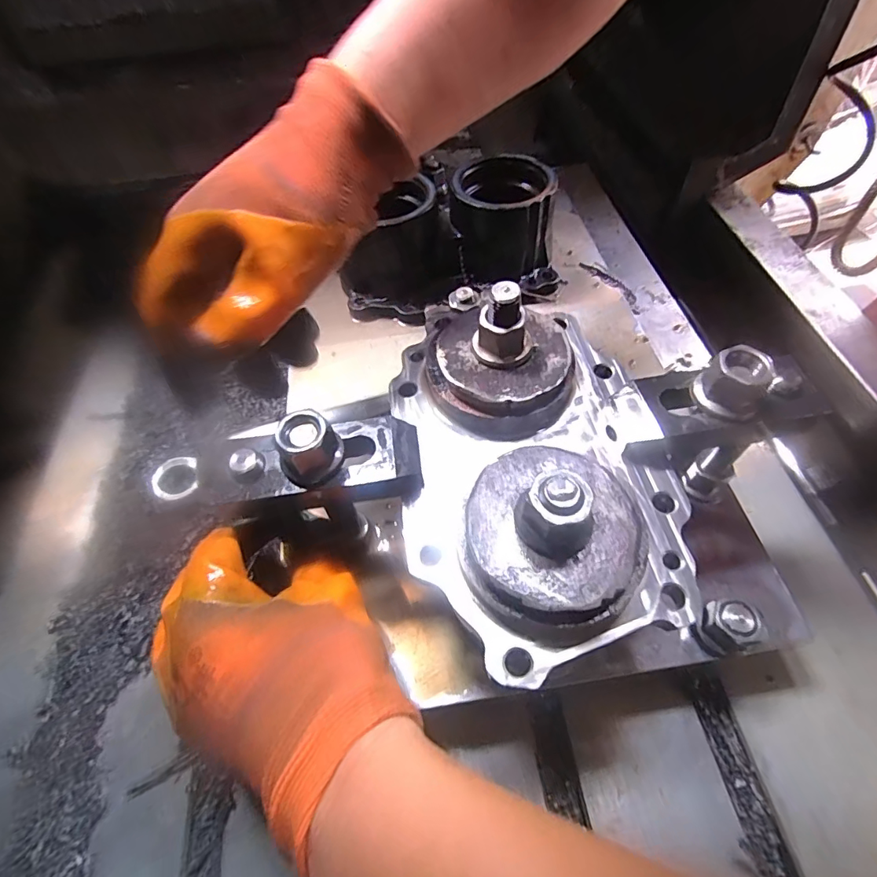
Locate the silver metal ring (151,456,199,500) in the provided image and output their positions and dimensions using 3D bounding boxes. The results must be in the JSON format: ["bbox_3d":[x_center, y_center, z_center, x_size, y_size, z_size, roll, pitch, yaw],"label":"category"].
[{"bbox_3d":[-0.197,0.030,0.354,0.030,0.009,0.032,-18,57,-9],"label":"silver metal ring"}]

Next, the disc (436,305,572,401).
[{"bbox_3d":[0.034,-0.047,0.252,0.069,0.006,0.063,-2,56,2],"label":"disc"}]

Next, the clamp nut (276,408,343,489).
[{"bbox_3d":[-0.060,0.005,0.215,0.025,0.022,0.027,-2,56,2],"label":"clamp nut"}]

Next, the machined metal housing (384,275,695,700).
[{"bbox_3d":[0.043,0.002,0.223,0.128,0.048,0.192,-10,56,-3],"label":"machined metal housing"}]

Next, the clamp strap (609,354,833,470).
[{"bbox_3d":[0.136,-0.015,0.236,0.093,0.024,0.041,-11,56,-4],"label":"clamp strap"}]

